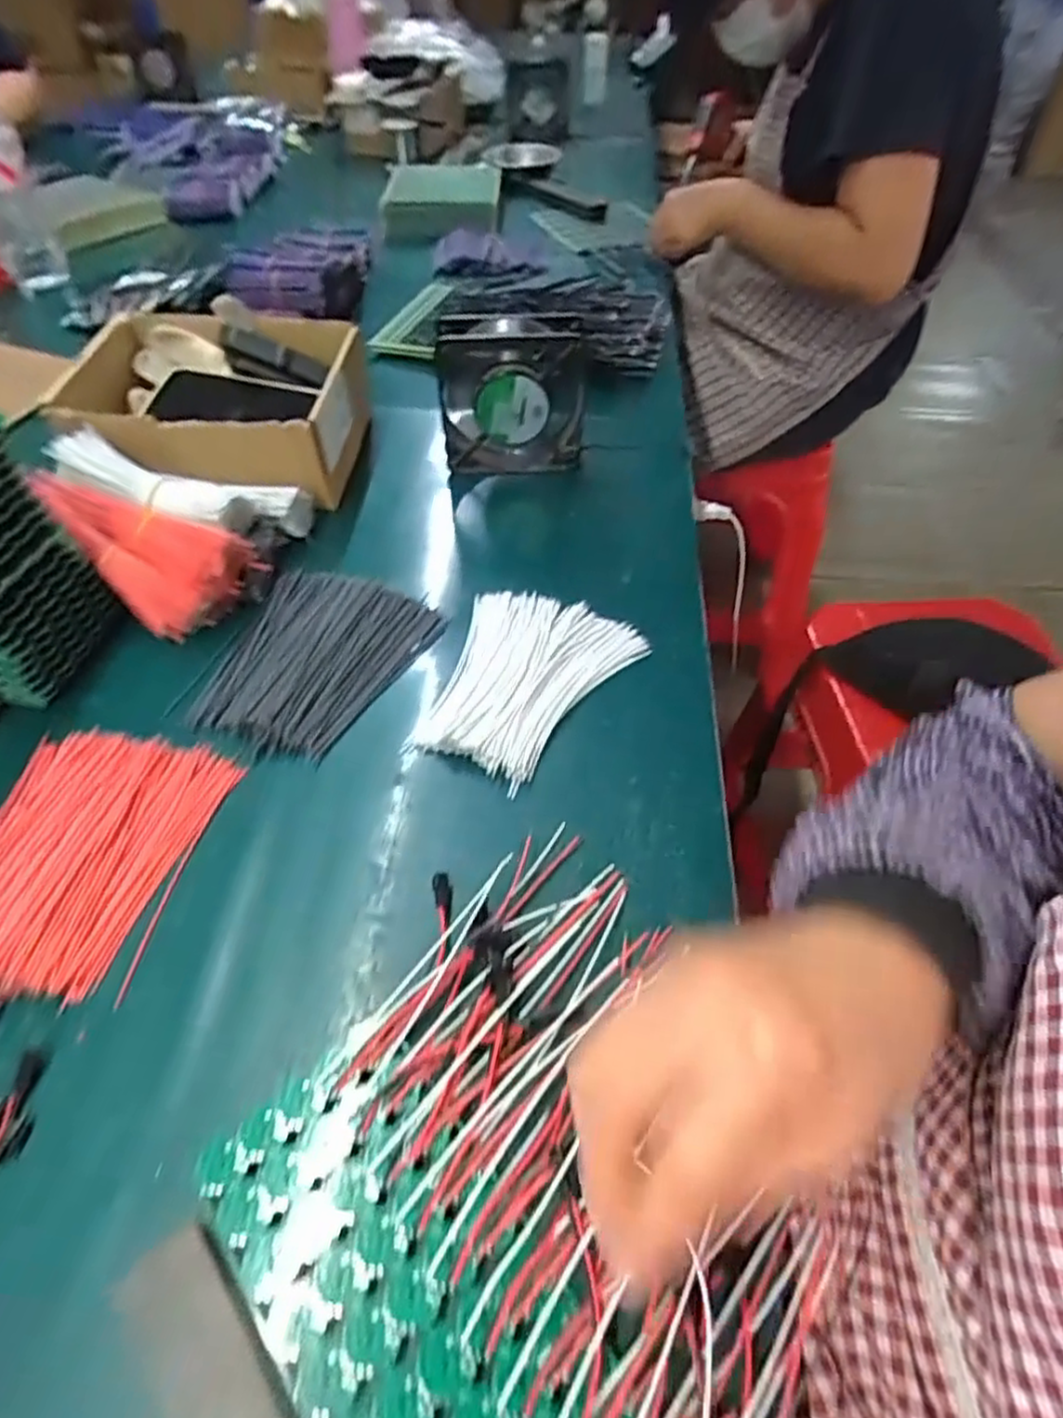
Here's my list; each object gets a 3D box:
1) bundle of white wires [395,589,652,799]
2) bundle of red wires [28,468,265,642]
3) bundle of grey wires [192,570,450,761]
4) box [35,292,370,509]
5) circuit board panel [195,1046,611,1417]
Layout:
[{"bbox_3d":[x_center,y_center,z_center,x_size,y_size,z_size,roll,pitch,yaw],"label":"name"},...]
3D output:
[{"bbox_3d":[-0.010,-0.024,0.482,0.116,0.017,0.152,25,53,18],"label":"bundle of white wires"},{"bbox_3d":[-0.279,-0.116,0.512,0.157,0.065,0.071,28,53,3],"label":"bundle of red wires"},{"bbox_3d":[-0.151,-0.038,0.499,0.121,0.012,0.152,18,51,13],"label":"bundle of grey wires"},{"bbox_3d":[-0.260,-0.257,0.630,0.216,0.091,0.191,2,49,0],"label":"box"},{"bbox_3d":[-0.041,0.233,0.268,0.087,0.009,0.210,-33,56,-25],"label":"circuit board panel"}]

